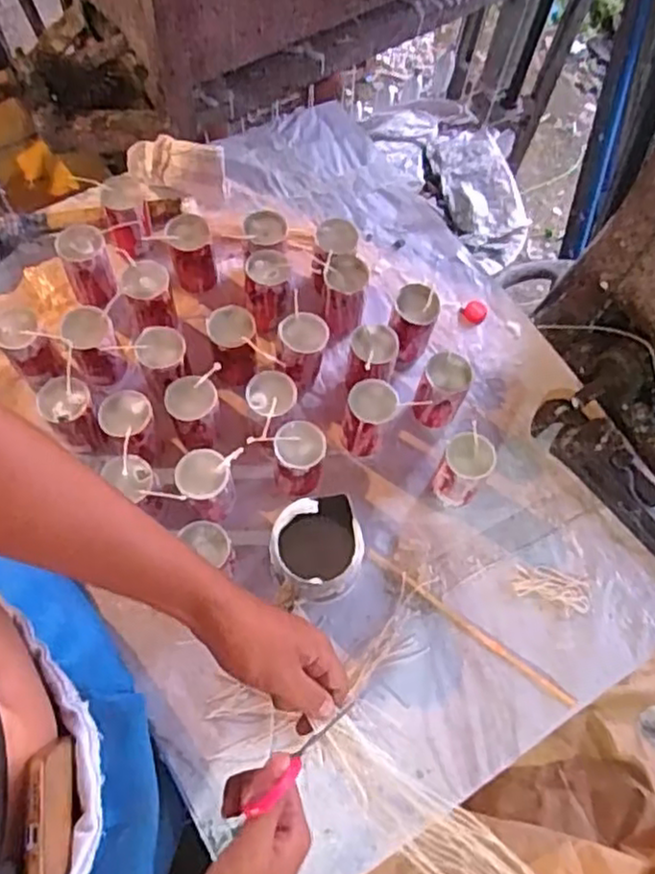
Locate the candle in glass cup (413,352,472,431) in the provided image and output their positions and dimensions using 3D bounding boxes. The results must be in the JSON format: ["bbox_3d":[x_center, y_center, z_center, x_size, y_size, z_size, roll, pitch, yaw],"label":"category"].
[{"bbox_3d":[0.127,-0.048,0.764,0.047,0.098,0.049,1,68,-3],"label":"candle in glass cup"}]

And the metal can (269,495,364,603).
[{"bbox_3d":[-0.011,0.112,0.671,0.079,0.099,0.086,1,68,-3],"label":"metal can"}]

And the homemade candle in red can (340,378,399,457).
[{"bbox_3d":[0.043,-0.019,0.745,0.053,0.086,0.053,1,68,-3],"label":"homemade candle in red can"}]

